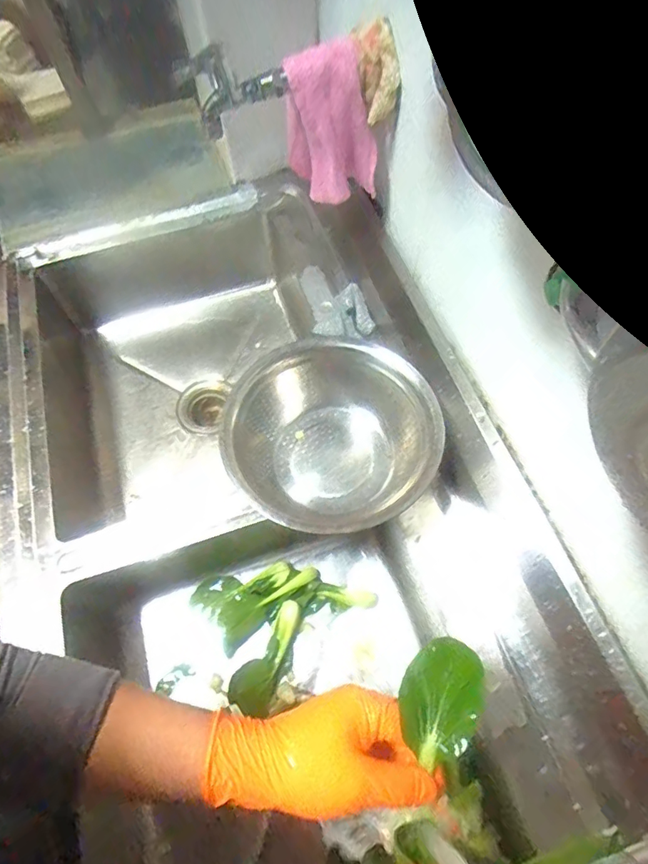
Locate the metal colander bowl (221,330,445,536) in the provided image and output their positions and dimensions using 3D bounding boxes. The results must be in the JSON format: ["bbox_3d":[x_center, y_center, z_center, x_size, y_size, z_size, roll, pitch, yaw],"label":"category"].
[{"bbox_3d":[0.010,0.014,0.607,0.216,0.114,0.239,-39,69,-16],"label":"metal colander bowl"}]

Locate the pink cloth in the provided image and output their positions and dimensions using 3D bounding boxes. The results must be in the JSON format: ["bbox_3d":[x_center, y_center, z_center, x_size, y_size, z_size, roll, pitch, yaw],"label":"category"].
[{"bbox_3d":[0.009,-0.369,0.593,0.109,0.181,0.038,0,64,2],"label":"pink cloth"}]

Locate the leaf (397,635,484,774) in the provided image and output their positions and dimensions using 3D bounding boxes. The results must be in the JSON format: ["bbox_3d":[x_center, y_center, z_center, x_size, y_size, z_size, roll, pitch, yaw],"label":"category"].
[{"bbox_3d":[0.086,0.195,0.360,0.055,0.009,0.081,22,66,12],"label":"leaf"}]

